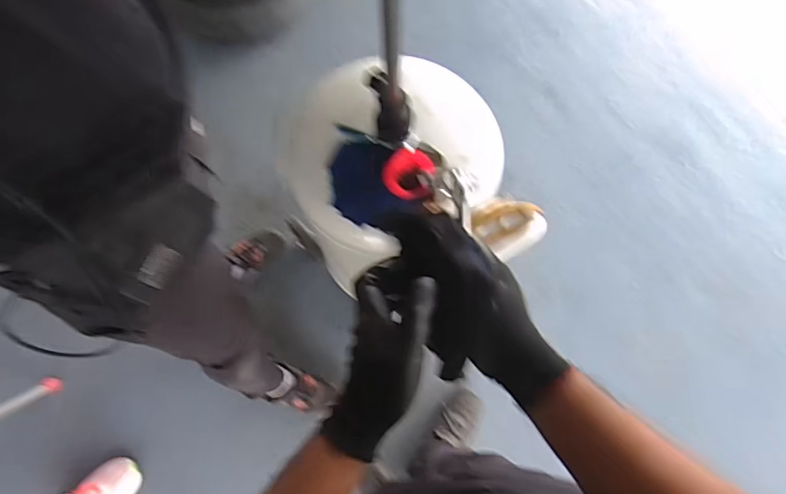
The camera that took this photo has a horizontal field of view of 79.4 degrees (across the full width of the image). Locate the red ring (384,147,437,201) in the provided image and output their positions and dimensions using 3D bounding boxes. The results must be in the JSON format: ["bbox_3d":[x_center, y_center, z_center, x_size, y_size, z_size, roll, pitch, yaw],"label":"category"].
[{"bbox_3d":[0.024,-0.112,0.732,0.078,0.021,0.073,12,94,5],"label":"red ring"}]

